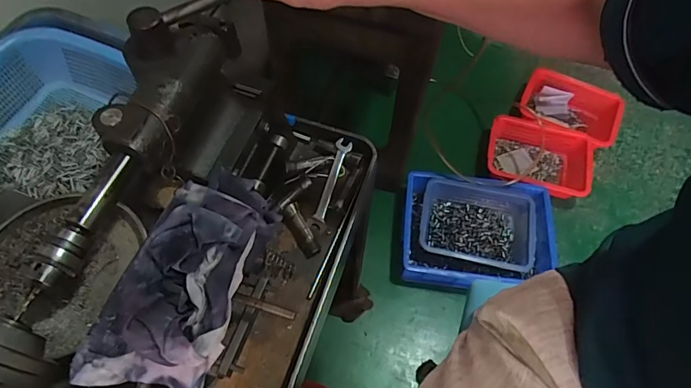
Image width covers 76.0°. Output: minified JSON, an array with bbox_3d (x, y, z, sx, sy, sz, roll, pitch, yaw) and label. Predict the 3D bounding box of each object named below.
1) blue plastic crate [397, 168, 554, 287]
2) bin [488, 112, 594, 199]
[{"bbox_3d":[0.388,0.116,1.283,0.432,0.125,0.311,6,60,1],"label":"blue plastic crate"},{"bbox_3d":[0.615,-0.100,1.404,0.317,0.100,0.234,11,61,4],"label":"bin"}]

